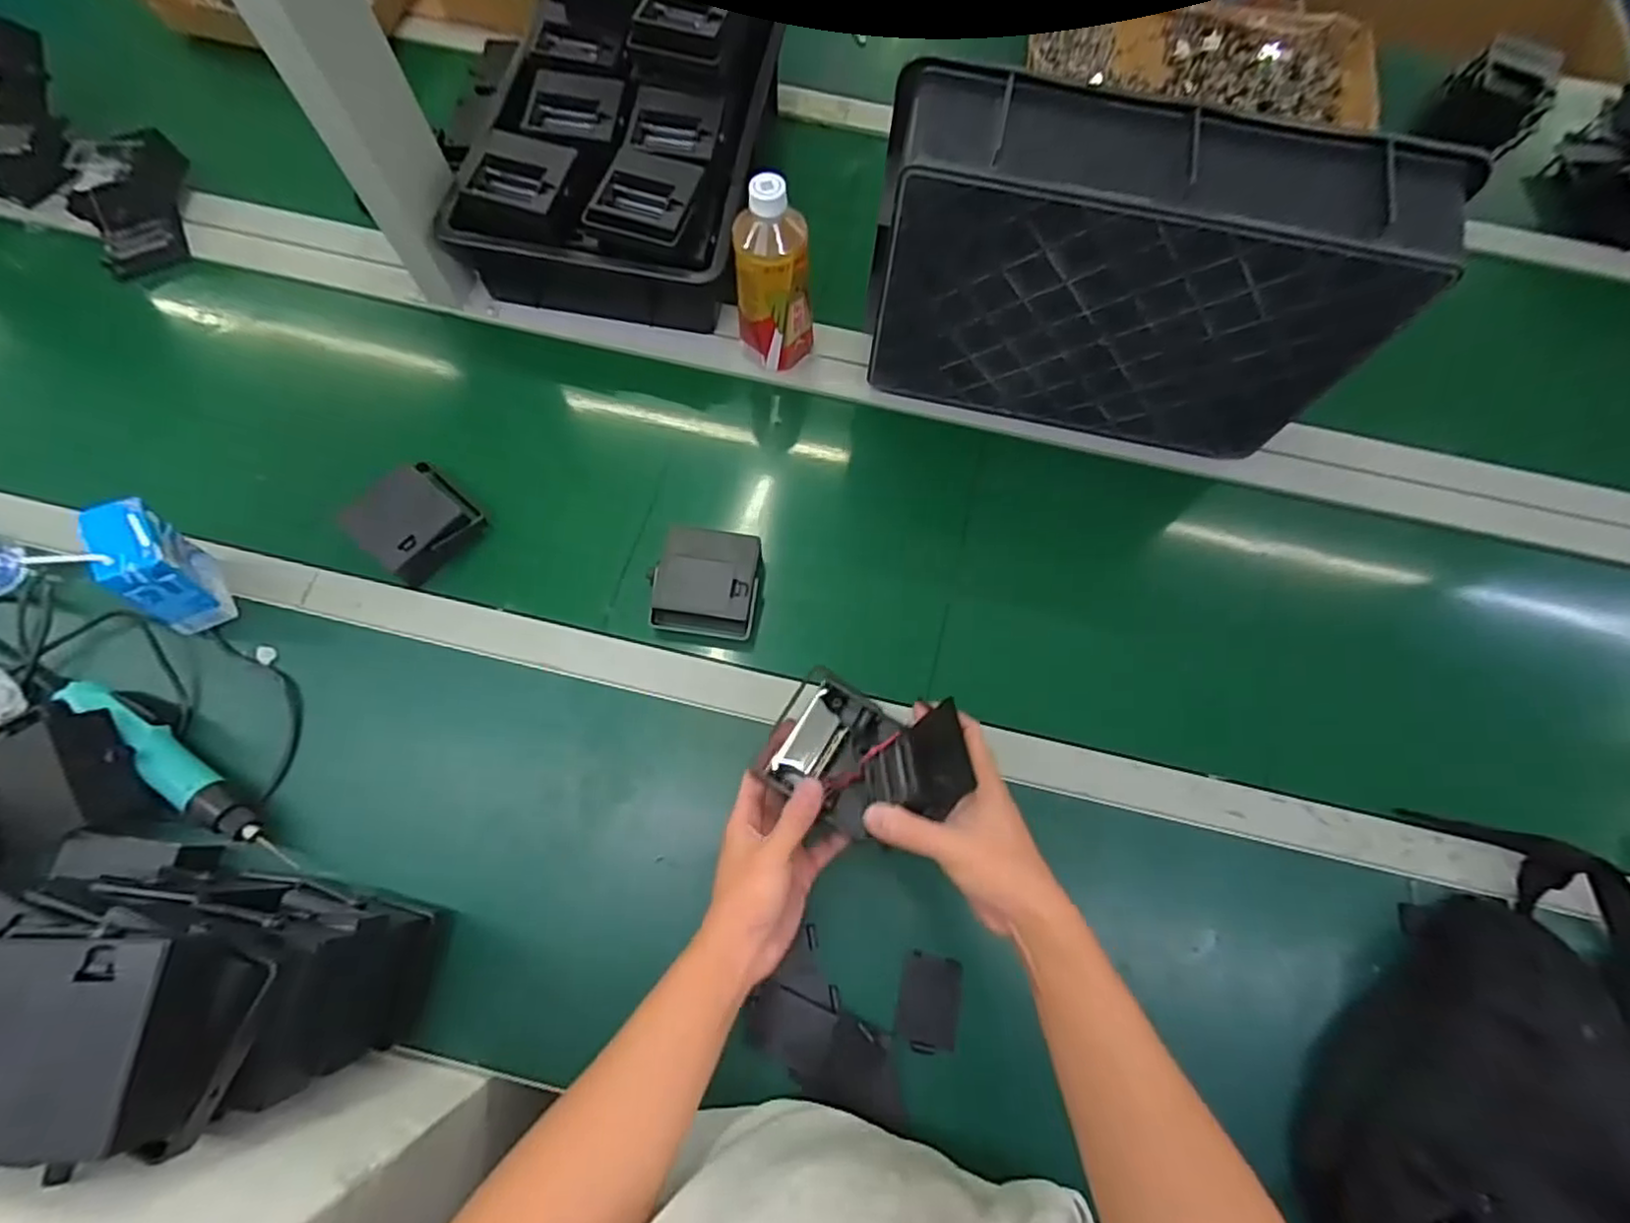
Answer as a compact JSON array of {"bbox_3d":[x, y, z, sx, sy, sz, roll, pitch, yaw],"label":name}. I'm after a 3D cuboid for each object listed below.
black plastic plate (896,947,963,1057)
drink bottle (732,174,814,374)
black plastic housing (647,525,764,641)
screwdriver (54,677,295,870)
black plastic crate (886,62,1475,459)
[{"bbox_3d":[0.089,0.302,0.529,0.044,0.010,0.065,12,71,2],"label":"black plastic plate"},{"bbox_3d":[-0.038,-0.302,0.635,0.063,0.185,0.059,-41,77,-14],"label":"drink bottle"},{"bbox_3d":[-0.098,-0.024,0.613,0.093,0.049,0.084,10,71,1],"label":"black plastic housing"},{"bbox_3d":[-0.502,0.126,0.537,0.232,0.052,0.029,37,73,10],"label":"screwdriver"},{"bbox_3d":[0.250,-0.266,0.588,0.386,0.280,0.099,12,71,2],"label":"black plastic crate"}]

